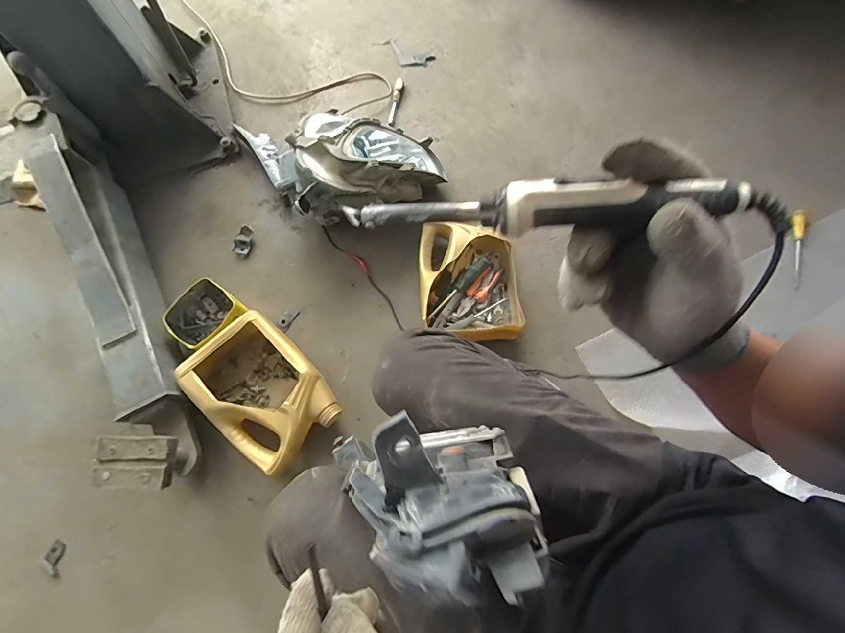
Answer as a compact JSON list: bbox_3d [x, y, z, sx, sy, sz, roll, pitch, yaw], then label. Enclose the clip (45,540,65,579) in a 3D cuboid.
[{"bbox_3d":[-0.713,0.471,0.727,0.027,0.013,0.064,-9,72,-1],"label":"clip"}]

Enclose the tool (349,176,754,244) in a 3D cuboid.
[{"bbox_3d":[0.059,-0.062,0.219,0.217,0.024,0.026,1,72,15],"label":"tool"}]

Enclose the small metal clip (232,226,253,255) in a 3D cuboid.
[{"bbox_3d":[-0.441,-0.186,0.928,0.034,0.028,0.067,7,73,4],"label":"small metal clip"}]

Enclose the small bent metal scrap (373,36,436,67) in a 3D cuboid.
[{"bbox_3d":[-0.061,-0.797,1.135,0.183,0.010,0.085,34,76,12],"label":"small bent metal scrap"}]

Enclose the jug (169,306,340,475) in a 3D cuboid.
[{"bbox_3d":[-0.326,0.148,0.775,0.301,0.106,0.205,43,78,13],"label":"jug"}]

